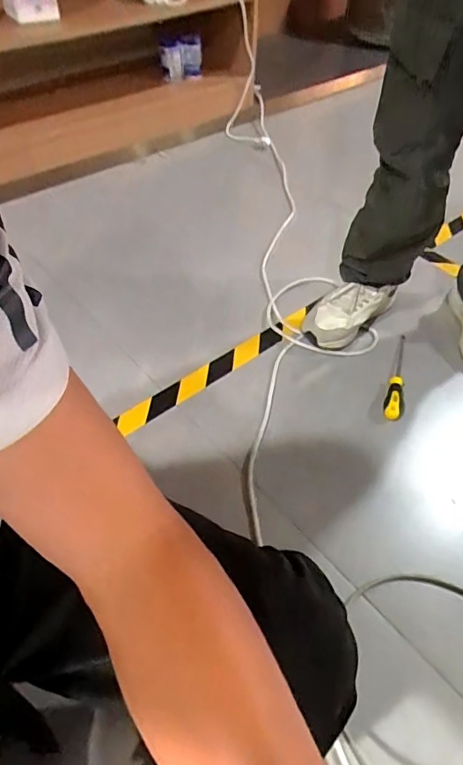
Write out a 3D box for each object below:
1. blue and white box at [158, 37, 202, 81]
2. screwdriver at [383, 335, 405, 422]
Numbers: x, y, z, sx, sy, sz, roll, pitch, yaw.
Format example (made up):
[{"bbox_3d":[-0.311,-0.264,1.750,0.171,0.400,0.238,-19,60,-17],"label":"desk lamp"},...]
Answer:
[{"bbox_3d":[-0.155,-1.009,1.593,0.130,0.117,0.063,-11,50,-9],"label":"blue and white box"},{"bbox_3d":[0.348,-0.024,1.037,0.039,0.044,0.237,17,51,14],"label":"screwdriver"}]

